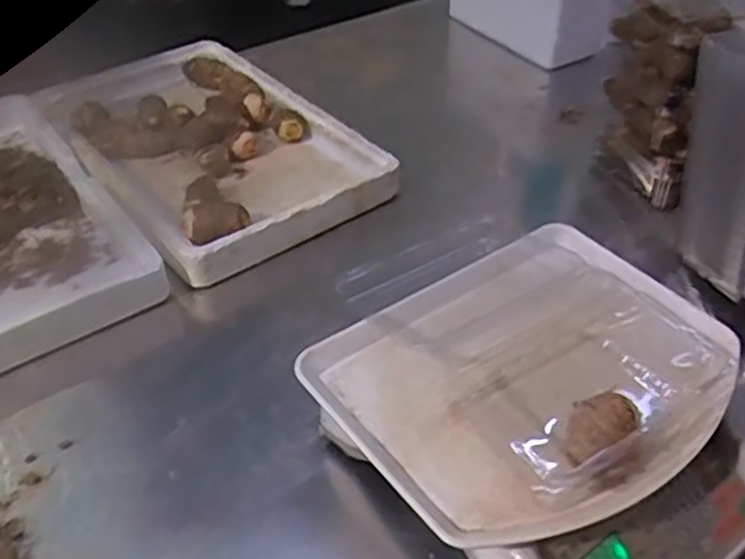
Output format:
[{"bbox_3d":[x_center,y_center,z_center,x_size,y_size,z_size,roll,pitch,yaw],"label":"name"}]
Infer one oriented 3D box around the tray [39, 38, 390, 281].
[{"bbox_3d":[-0.223,-0.188,0.996,0.313,0.054,0.507,-27,47,-28],"label":"tray"}]

